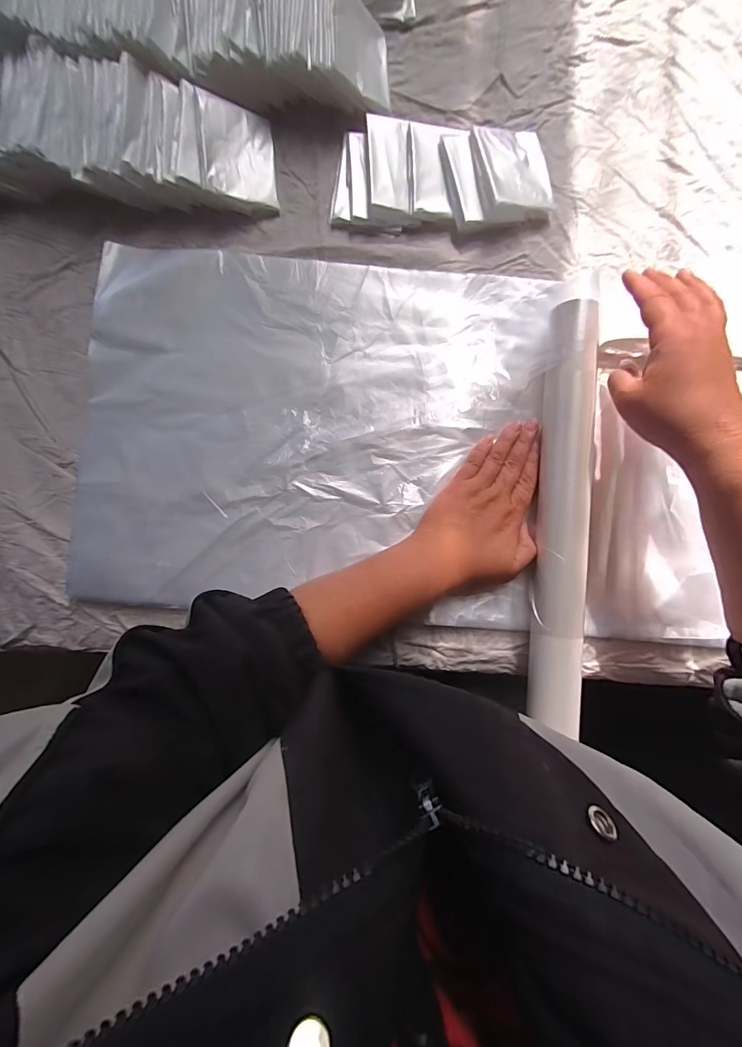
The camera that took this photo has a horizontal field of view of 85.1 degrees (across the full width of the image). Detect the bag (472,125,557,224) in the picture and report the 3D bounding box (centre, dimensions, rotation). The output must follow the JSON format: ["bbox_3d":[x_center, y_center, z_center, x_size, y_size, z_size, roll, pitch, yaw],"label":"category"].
[{"bbox_3d":[0.128,-0.317,0.365,0.069,0.021,0.084,-7,86,-2],"label":"bag"}]

